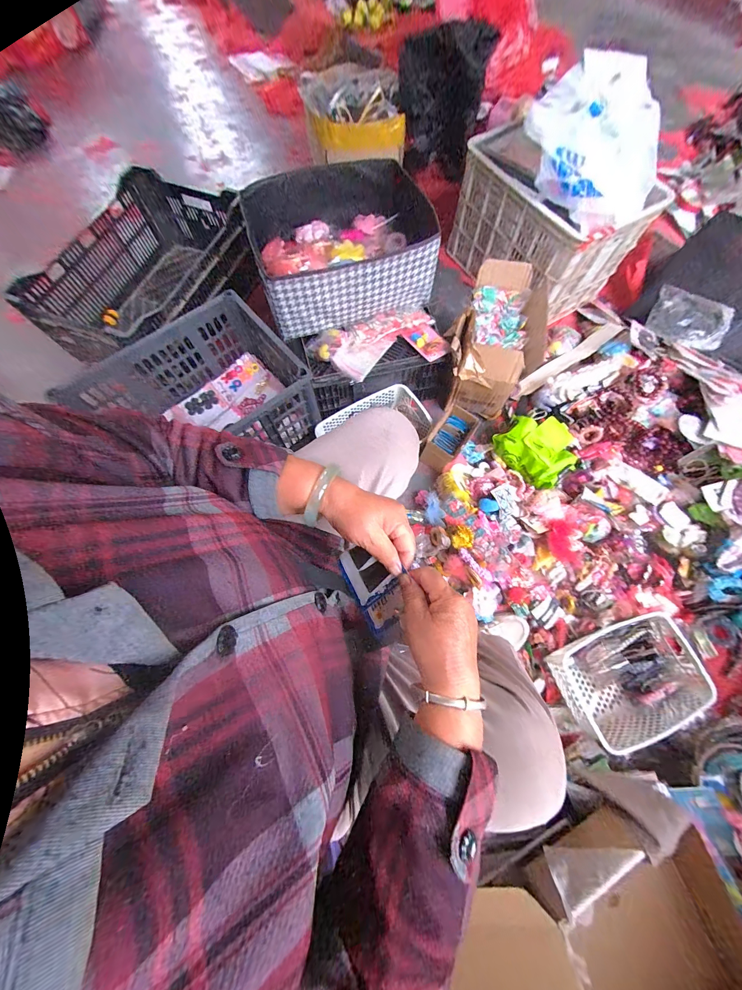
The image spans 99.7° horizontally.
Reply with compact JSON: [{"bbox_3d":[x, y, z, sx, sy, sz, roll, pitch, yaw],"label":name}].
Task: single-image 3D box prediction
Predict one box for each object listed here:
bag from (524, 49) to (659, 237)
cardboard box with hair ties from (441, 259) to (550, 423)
[{"bbox_3d":[0.568,-0.857,0.772,0.320,0.172,0.341,33,75,10],"label":"bag"},{"bbox_3d":[0.334,-0.430,0.880,0.212,0.210,0.344,14,73,4],"label":"cardboard box with hair ties"}]

